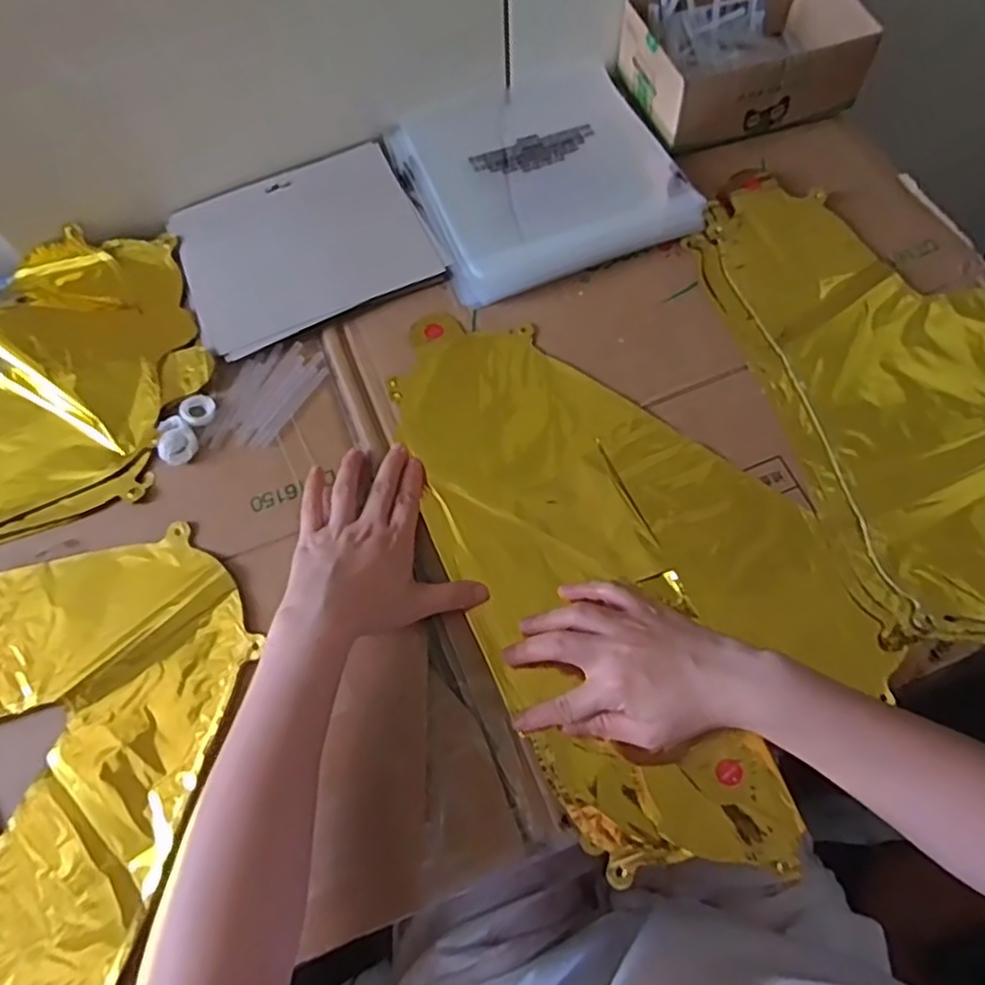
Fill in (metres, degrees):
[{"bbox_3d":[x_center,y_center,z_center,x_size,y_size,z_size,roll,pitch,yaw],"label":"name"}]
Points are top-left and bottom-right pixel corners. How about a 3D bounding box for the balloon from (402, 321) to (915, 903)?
[{"bbox_3d":[0.092,0.031,0.498,0.234,0.018,0.416,-24,68,-9],"label":"balloon"}]

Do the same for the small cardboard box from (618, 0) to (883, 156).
[{"bbox_3d":[0.223,-0.399,0.637,0.187,0.062,0.142,-17,67,-5],"label":"small cardboard box"}]

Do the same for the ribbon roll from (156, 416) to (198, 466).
[{"bbox_3d":[-0.235,-0.040,0.525,0.026,0.011,0.039,-18,67,-6],"label":"ribbon roll"}]

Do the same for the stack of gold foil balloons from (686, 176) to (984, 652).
[{"bbox_3d":[0.327,-0.078,0.529,0.239,0.019,0.409,-14,66,-4],"label":"stack of gold foil balloons"}]

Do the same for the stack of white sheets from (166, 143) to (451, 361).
[{"bbox_3d":[-0.160,-0.211,0.596,0.200,0.010,0.164,-24,68,-8],"label":"stack of white sheets"}]

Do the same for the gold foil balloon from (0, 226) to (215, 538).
[{"bbox_3d":[-0.424,-0.066,0.534,0.395,0.023,0.241,-20,67,-7],"label":"gold foil balloon"}]

